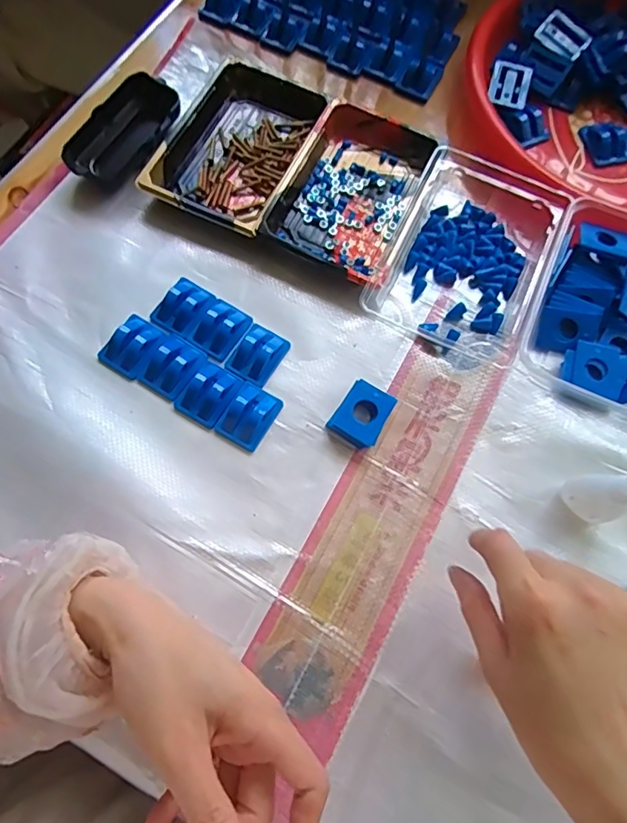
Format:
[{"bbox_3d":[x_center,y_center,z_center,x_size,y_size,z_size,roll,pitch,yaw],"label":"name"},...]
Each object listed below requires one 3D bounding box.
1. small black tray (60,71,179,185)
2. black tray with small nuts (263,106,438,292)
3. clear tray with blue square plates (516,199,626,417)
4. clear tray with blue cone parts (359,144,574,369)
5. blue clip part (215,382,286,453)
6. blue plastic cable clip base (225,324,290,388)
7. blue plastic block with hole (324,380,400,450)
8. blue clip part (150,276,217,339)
[{"bbox_3d":[-0.158,-0.236,0.444,0.056,0.021,0.106,30,72,7],"label":"small black tray"},{"bbox_3d":[0.034,-0.188,0.434,0.099,0.025,0.164,25,72,6],"label":"black tray with small nuts"},{"bbox_3d":[0.232,-0.083,0.402,0.115,0.034,0.155,26,72,6],"label":"clear tray with blue square plates"},{"bbox_3d":[0.128,-0.131,0.418,0.122,0.026,0.168,25,72,6],"label":"clear tray with blue cone parts"},{"bbox_3d":[-0.046,0.001,0.377,0.034,0.015,0.045,30,72,7],"label":"blue clip part"},{"bbox_3d":[-0.042,-0.045,0.394,0.034,0.014,0.045,31,72,8],"label":"blue plastic cable clip base"},{"bbox_3d":[0.035,0.002,0.380,0.036,0.015,0.042,31,72,8],"label":"blue plastic block with hole"},{"bbox_3d":[-0.099,-0.082,0.400,0.037,0.011,0.045,31,72,8],"label":"blue clip part"}]

